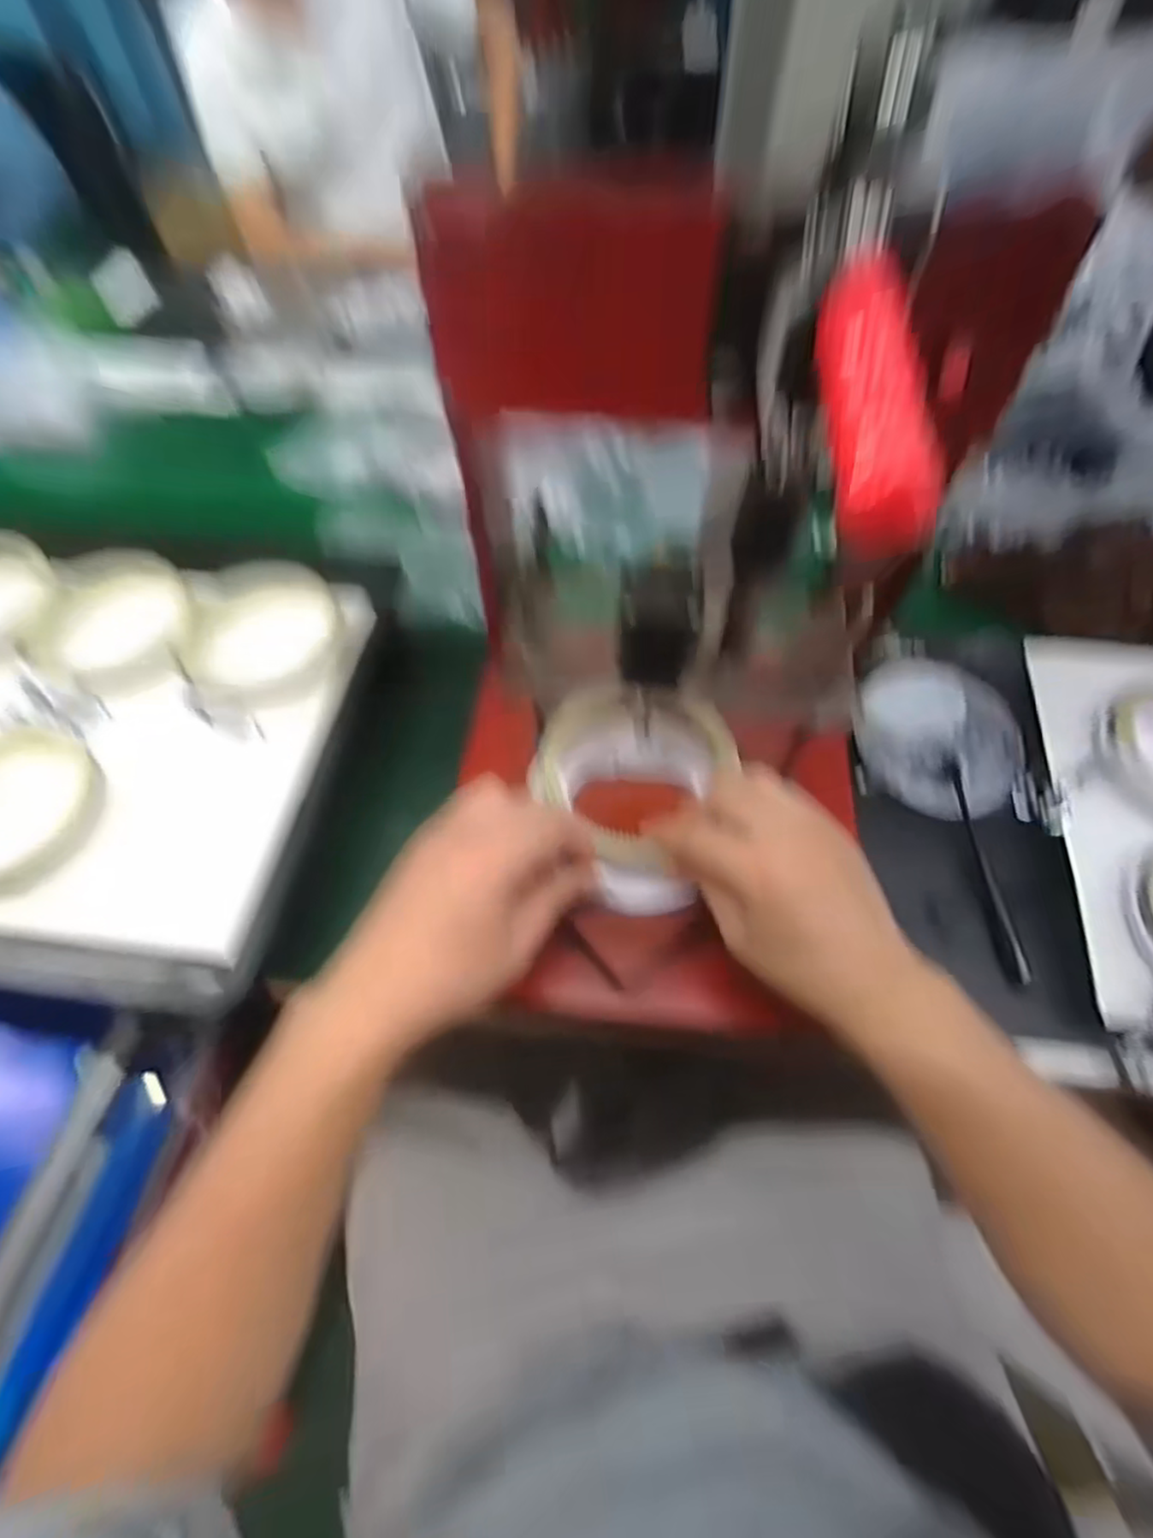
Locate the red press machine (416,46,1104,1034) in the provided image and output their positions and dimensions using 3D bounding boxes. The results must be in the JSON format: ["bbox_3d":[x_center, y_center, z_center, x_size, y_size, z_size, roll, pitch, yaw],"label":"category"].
[{"bbox_3d":[0.044,-0.041,0.318,0.237,0.306,0.201,7,58,5],"label":"red press machine"}]

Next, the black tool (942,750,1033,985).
[{"bbox_3d":[0.297,0.064,0.488,0.012,0.014,0.177,-1,57,-1],"label":"black tool"}]

